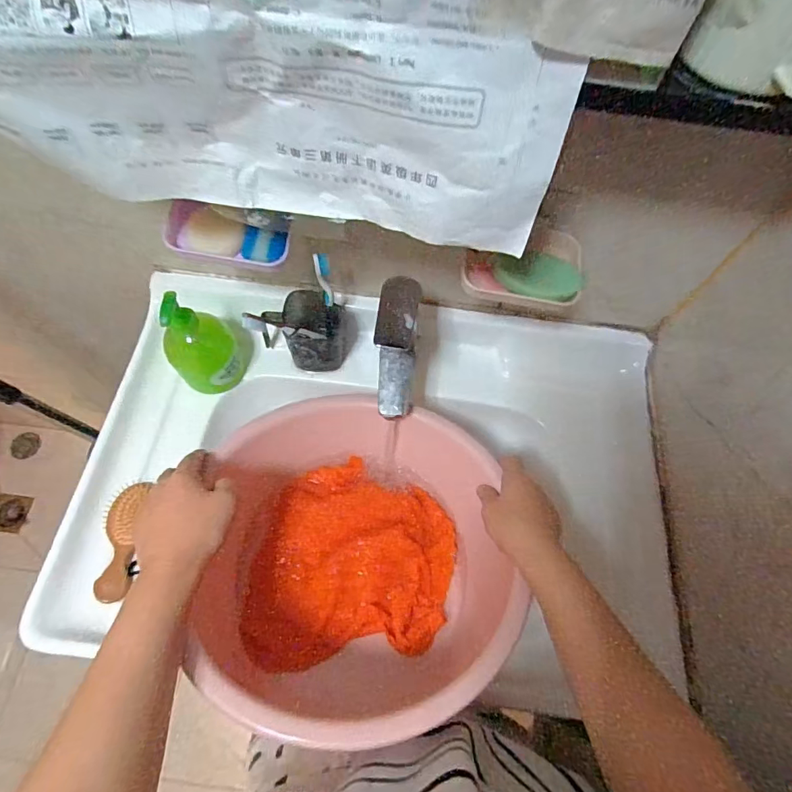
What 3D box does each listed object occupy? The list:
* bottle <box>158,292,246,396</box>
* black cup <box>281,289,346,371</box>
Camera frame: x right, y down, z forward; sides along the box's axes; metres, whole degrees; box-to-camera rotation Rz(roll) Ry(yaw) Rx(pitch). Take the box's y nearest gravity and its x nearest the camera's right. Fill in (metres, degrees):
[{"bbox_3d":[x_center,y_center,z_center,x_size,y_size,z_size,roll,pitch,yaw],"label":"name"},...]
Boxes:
[{"bbox_3d":[-0.240,-0.065,0.565,0.084,0.141,0.062,-37,72,-18],"label":"bottle"},{"bbox_3d":[-0.106,-0.089,0.625,0.077,0.081,0.071,-1,65,-3],"label":"black cup"}]

